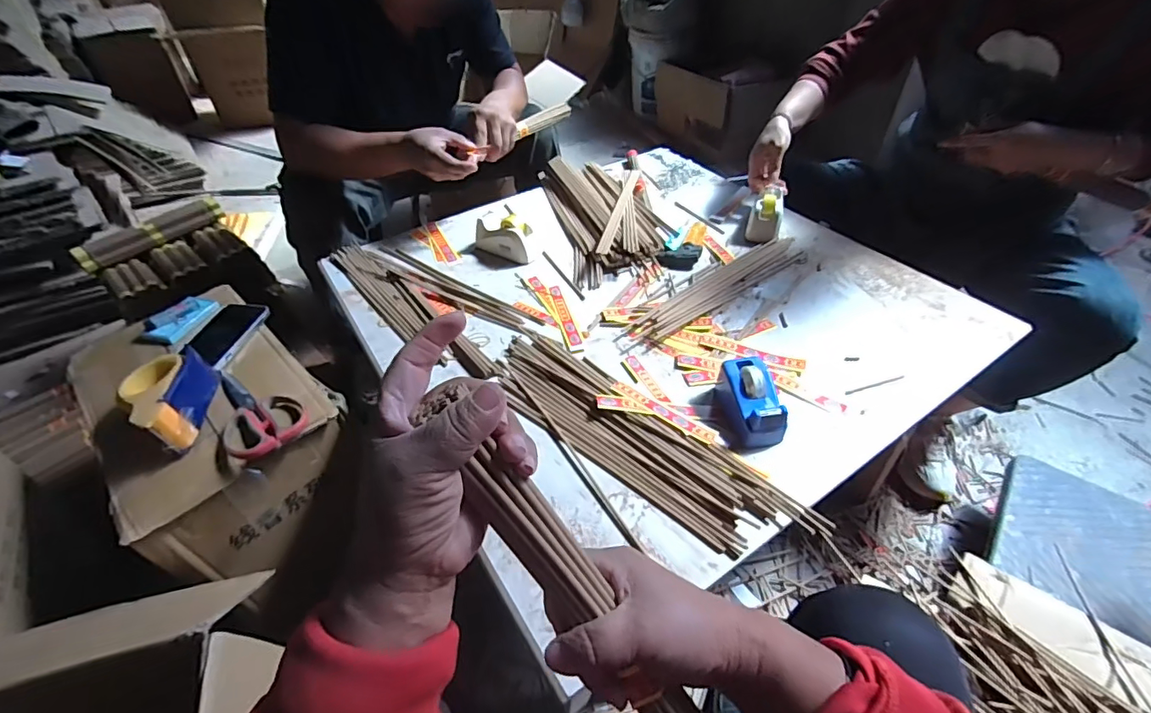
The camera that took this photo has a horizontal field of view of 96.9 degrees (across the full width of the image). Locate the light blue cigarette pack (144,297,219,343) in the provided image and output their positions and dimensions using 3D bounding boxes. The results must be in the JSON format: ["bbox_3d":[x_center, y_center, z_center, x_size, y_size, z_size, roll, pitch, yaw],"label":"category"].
[{"bbox_3d":[-0.635,-0.061,0.824,0.059,0.031,0.099,7,45,10],"label":"light blue cigarette pack"}]

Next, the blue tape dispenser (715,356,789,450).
[{"bbox_3d":[0.206,0.052,0.598,0.052,0.054,0.101,-8,45,-6],"label":"blue tape dispenser"}]

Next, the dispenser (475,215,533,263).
[{"bbox_3d":[-0.117,-0.209,0.879,0.113,0.057,0.064,24,50,24],"label":"dispenser"}]

